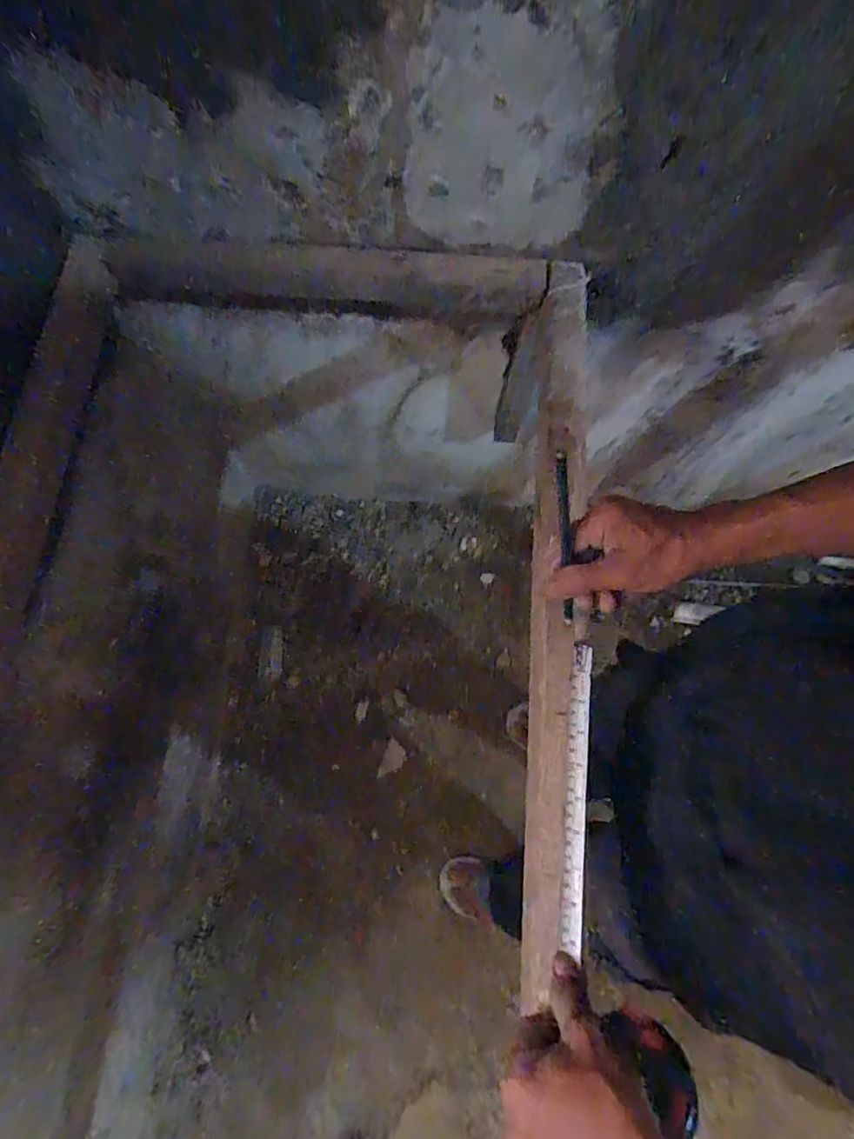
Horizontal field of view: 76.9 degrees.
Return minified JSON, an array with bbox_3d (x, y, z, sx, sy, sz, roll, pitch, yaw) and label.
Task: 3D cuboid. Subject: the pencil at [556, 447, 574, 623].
[{"bbox_3d":[0.106,-0.017,0.413,0.009,0.167,0.011,-21,42,-7],"label":"pencil"}]

